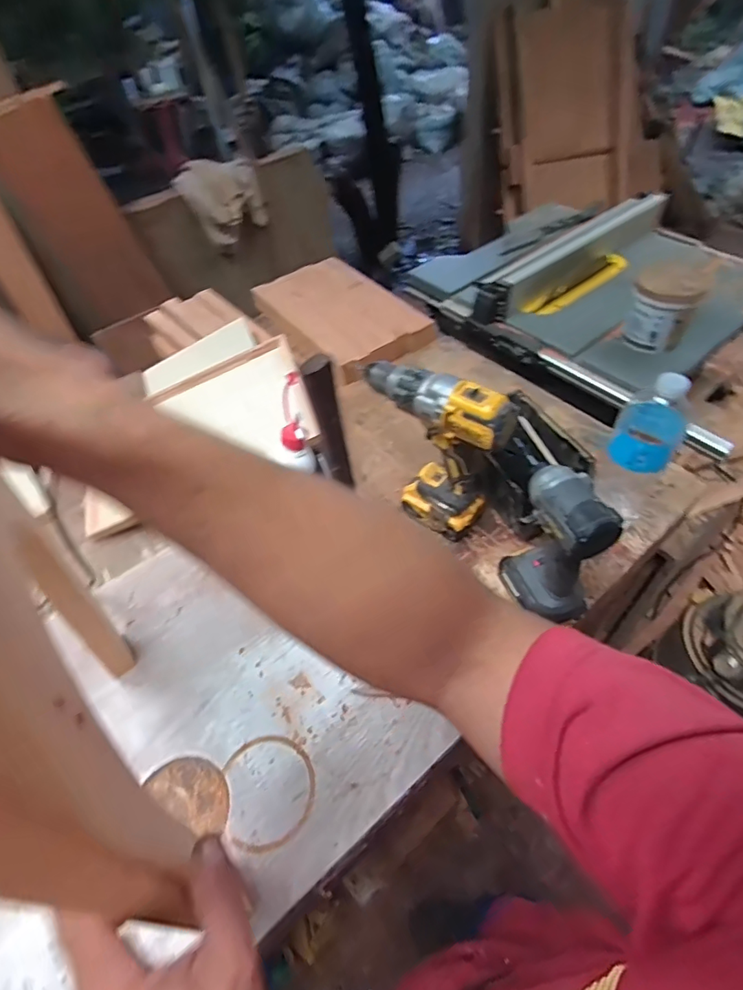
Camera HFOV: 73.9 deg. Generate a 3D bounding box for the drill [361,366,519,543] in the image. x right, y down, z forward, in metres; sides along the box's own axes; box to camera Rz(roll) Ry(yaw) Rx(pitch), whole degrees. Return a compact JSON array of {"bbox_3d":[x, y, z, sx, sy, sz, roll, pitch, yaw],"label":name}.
[{"bbox_3d":[0.084,-0.062,0.694,0.076,0.254,0.207,-38,58,-23],"label":"drill"}]

